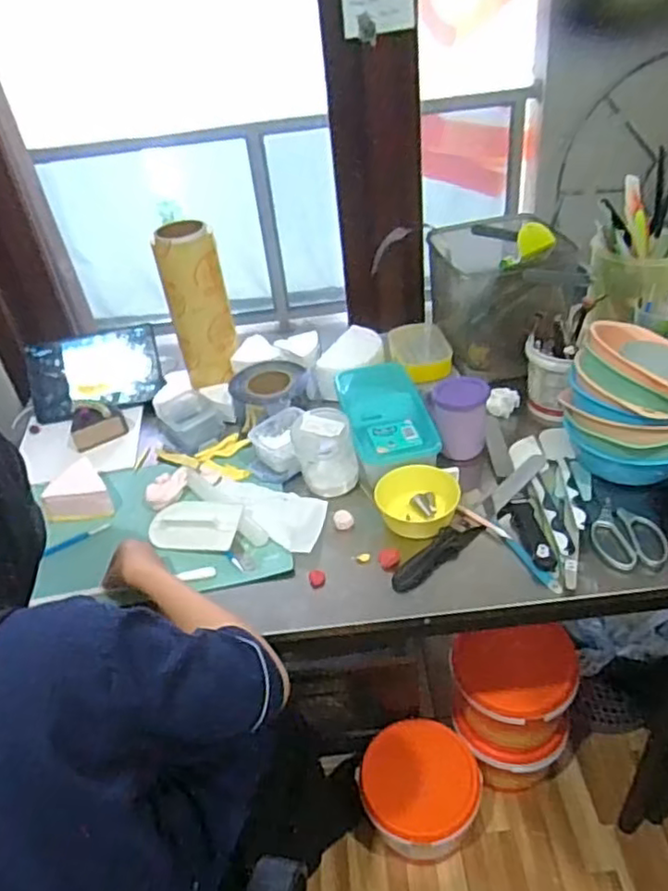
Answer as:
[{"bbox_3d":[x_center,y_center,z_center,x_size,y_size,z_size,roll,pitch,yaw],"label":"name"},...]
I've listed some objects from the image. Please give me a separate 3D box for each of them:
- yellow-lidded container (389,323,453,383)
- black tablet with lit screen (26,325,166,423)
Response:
[{"bbox_3d":[0.156,-0.172,1.185,0.097,0.050,0.124,-11,38,-6],"label":"yellow-lidded container"},{"bbox_3d":[-0.446,-0.136,1.236,0.235,0.142,0.013,-12,-1,-13],"label":"black tablet with lit screen"}]

